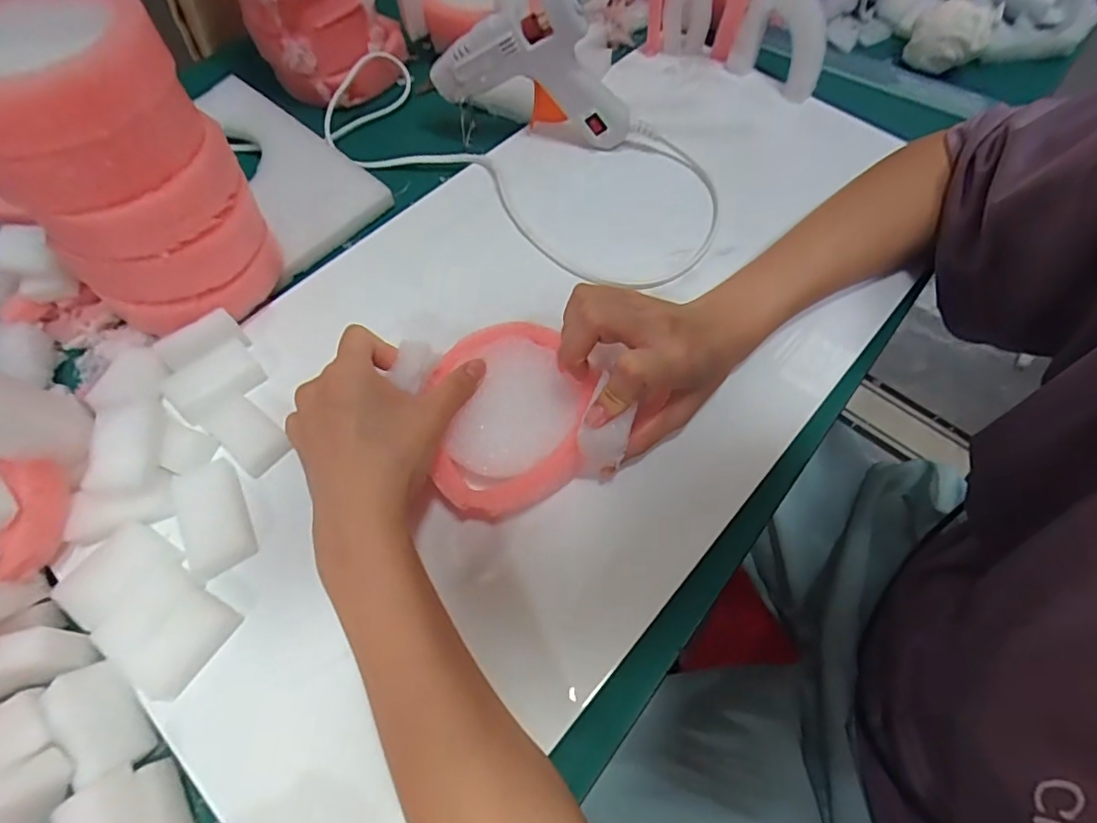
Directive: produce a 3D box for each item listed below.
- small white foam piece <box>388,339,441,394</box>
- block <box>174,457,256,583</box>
[{"bbox_3d":[-0.070,-0.023,0.286,0.019,0.012,0.026,20,63,-22],"label":"small white foam piece"},{"bbox_3d":[-0.172,0.053,0.282,0.031,0.017,0.054,-27,66,-13],"label":"block"}]

